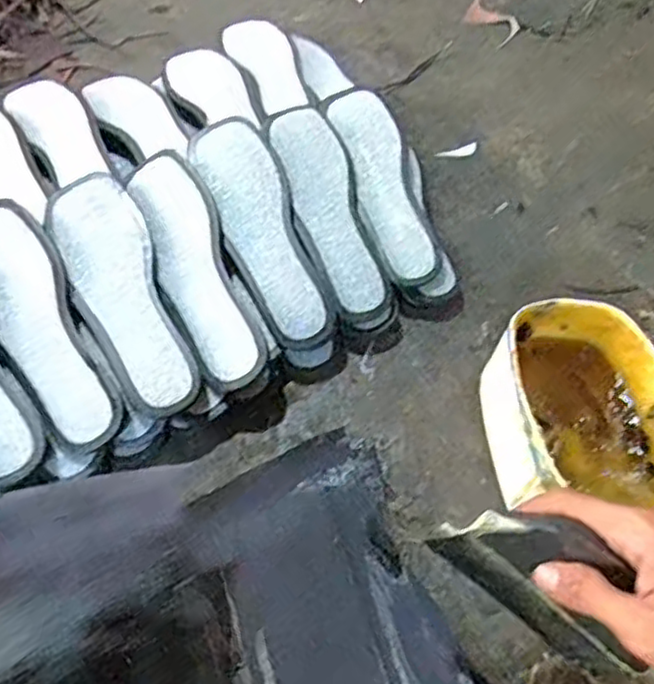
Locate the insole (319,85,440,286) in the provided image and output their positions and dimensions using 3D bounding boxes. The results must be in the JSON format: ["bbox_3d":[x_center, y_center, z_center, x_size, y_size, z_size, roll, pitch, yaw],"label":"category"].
[{"bbox_3d":[0.057,-0.170,0.723,0.070,0.025,0.233,-14,76,-12],"label":"insole"}]

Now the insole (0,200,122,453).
[{"bbox_3d":[-0.249,-0.017,0.598,0.067,0.008,0.232,-27,80,-10],"label":"insole"}]

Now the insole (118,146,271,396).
[{"bbox_3d":[-0.119,-0.068,0.629,0.066,0.019,0.230,-20,76,-15],"label":"insole"}]

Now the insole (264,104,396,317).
[{"bbox_3d":[0.003,-0.135,0.693,0.076,0.024,0.232,-16,75,-13],"label":"insole"}]

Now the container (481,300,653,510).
[{"bbox_3d":[0.211,0.076,0.590,0.124,0.121,0.191,1,58,-3],"label":"container"}]

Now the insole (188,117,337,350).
[{"bbox_3d":[-0.061,-0.107,0.660,0.075,0.012,0.239,-20,77,-15],"label":"insole"}]

